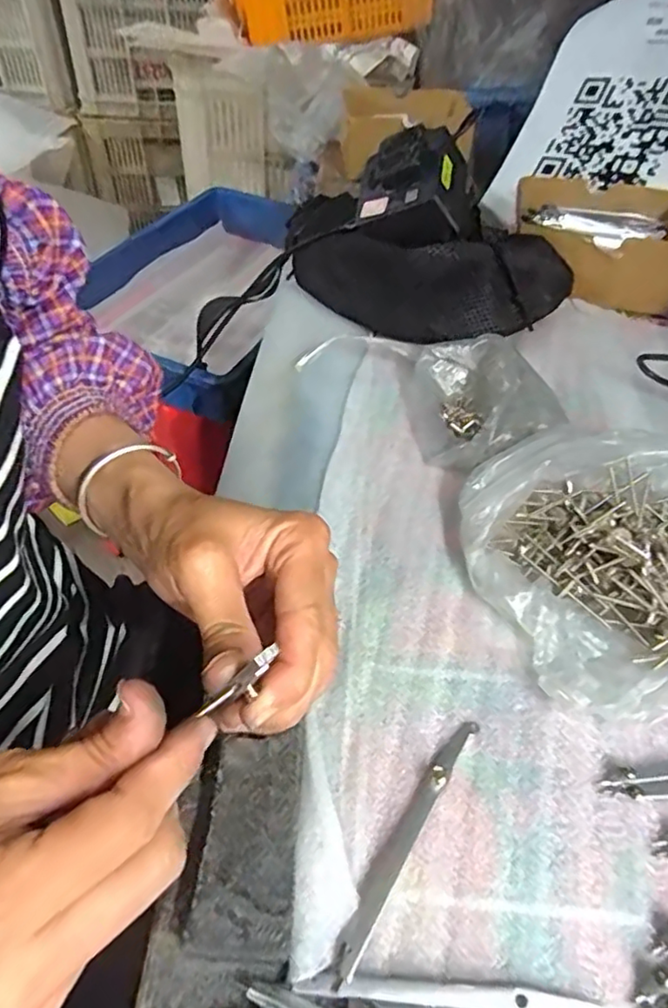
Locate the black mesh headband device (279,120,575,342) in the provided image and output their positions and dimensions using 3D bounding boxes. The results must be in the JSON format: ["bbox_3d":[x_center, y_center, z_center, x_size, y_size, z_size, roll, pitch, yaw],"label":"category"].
[{"bbox_3d":[0.060,-0.253,0.554,0.286,0.132,0.143,33,55,24],"label":"black mesh headband device"}]

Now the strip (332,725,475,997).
[{"bbox_3d":[0.033,0.147,0.276,0.012,0.009,0.122,27,52,20],"label":"strip"}]

